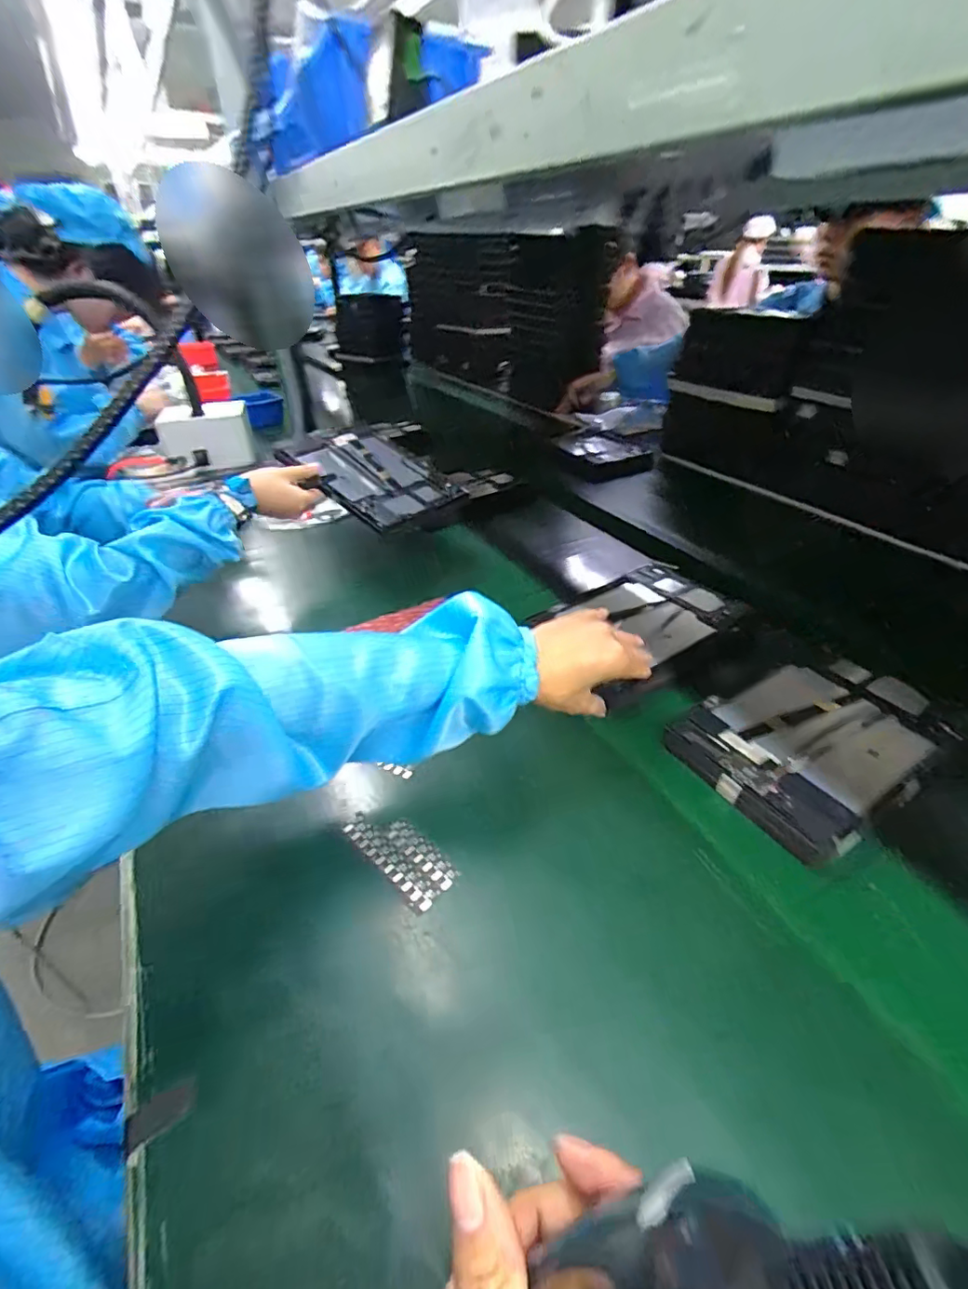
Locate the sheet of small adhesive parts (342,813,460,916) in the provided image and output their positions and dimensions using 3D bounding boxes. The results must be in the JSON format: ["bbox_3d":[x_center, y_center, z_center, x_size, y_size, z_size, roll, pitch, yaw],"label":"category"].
[{"bbox_3d":[-0.065,0.159,0.409,0.041,0.004,0.097,-31,47,-34],"label":"sheet of small adhesive parts"}]

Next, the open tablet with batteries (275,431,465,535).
[{"bbox_3d":[-0.154,-0.233,0.735,0.217,0.021,0.149,39,53,24],"label":"open tablet with batteries"}]

